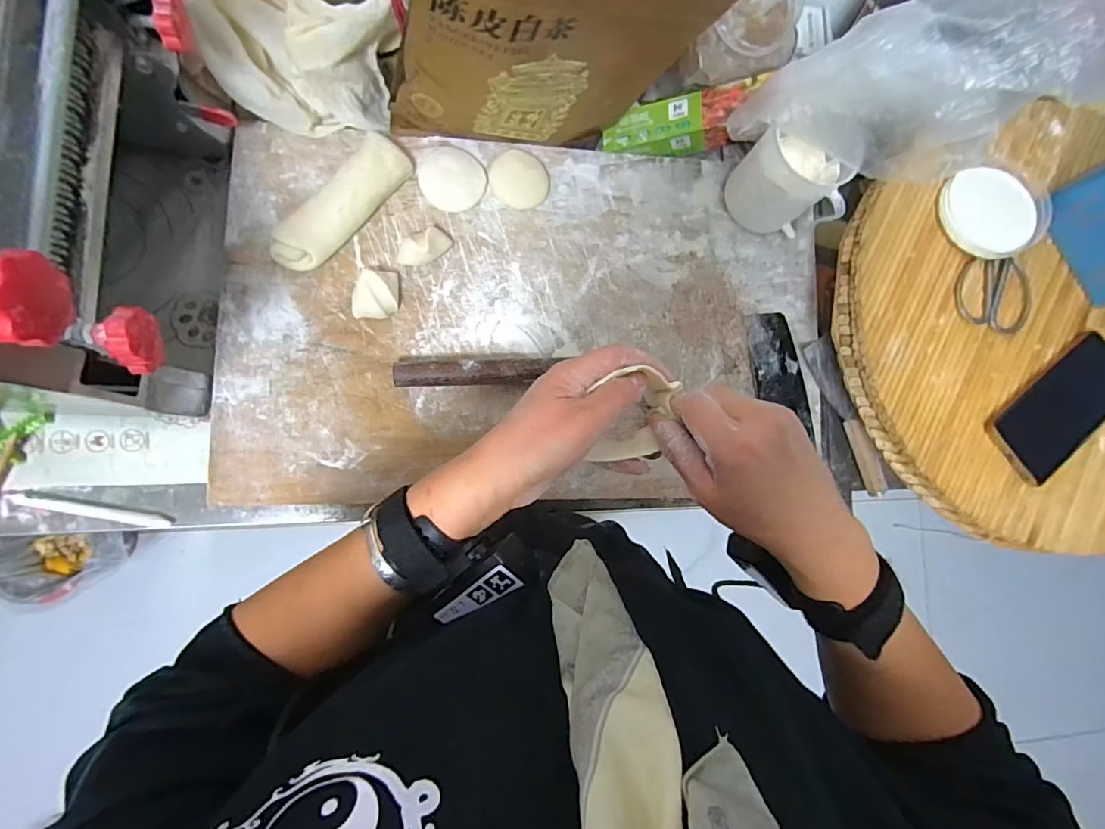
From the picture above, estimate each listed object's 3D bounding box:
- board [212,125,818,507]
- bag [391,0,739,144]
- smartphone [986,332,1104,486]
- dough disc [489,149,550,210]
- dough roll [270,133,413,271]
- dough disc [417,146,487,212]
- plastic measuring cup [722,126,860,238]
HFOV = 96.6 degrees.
[{"bbox_3d":[-0.012,-0.103,0.521,0.627,0.034,0.385,-1,85,-9],"label":"board"},{"bbox_3d":[-0.005,-0.302,0.415,0.252,0.255,0.046,-9,86,-9],"label":"bag"},{"bbox_3d":[0.499,-0.004,0.478,0.163,0.008,0.085,-37,91,-10],"label":"smartphone"},{"bbox_3d":[-0.031,-0.253,0.526,0.063,0.021,0.059,1,85,-9],"label":"dough disc"},{"bbox_3d":[-0.211,-0.210,0.496,0.049,0.035,0.162,38,81,-4],"label":"dough roll"},{"bbox_3d":[-0.107,-0.253,0.526,0.068,0.008,0.068,1,85,-9],"label":"dough disc"},{"bbox_3d":[0.250,-0.241,0.521,0.084,0.097,0.102,-16,88,-10],"label":"plastic measuring cup"}]

